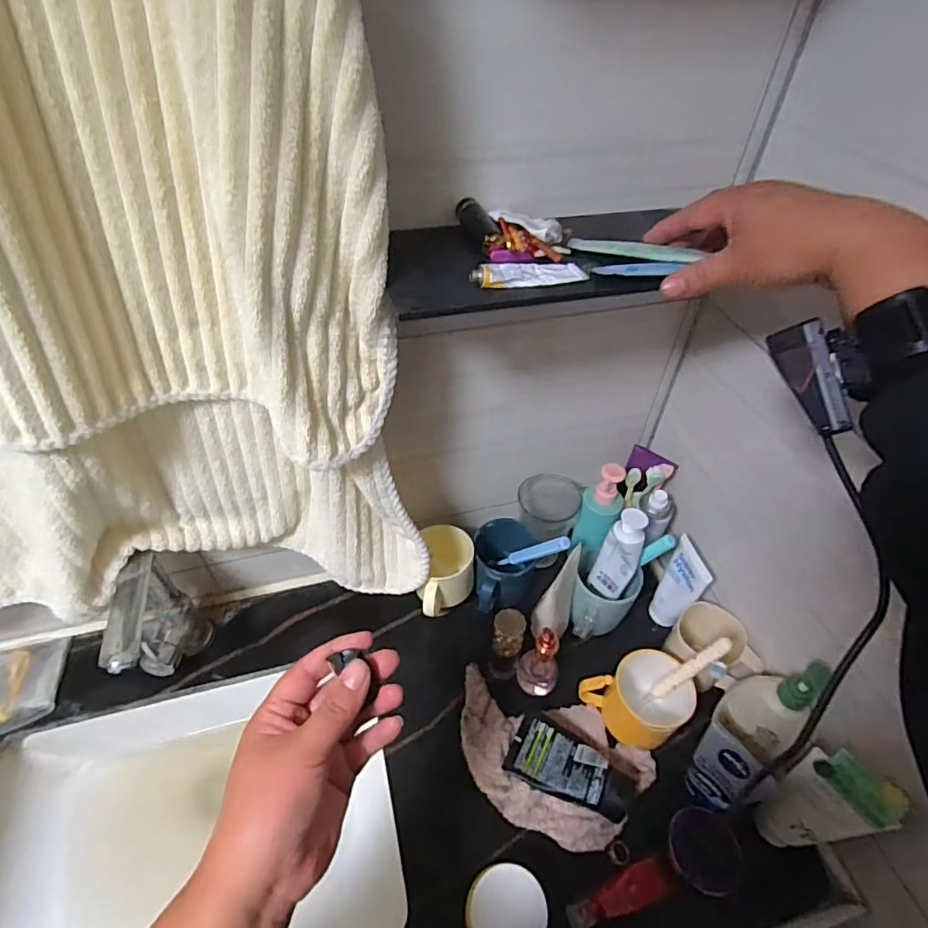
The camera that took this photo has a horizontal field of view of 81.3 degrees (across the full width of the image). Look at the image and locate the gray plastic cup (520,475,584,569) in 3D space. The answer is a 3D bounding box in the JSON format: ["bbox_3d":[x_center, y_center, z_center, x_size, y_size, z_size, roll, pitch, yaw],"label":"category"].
[{"bbox_3d":[0.116,0.073,0.745,0.082,0.090,0.083,-2,47,-4],"label":"gray plastic cup"}]

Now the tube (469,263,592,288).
[{"bbox_3d":[0.047,-0.143,0.399,0.088,0.014,0.023,-11,48,-12],"label":"tube"}]

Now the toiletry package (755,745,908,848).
[{"bbox_3d":[0.335,0.330,0.521,0.046,0.175,0.065,-7,48,-8],"label":"toiletry package"}]

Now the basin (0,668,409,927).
[{"bbox_3d":[-0.303,0.426,0.631,0.439,0.165,0.300,-10,48,-11],"label":"basin"}]

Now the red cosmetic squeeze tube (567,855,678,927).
[{"bbox_3d":[0.165,0.429,0.542,0.126,0.026,0.032,-3,49,-27],"label":"red cosmetic squeeze tube"}]

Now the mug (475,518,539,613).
[{"bbox_3d":[0.055,0.140,0.716,0.078,0.086,0.102,-1,47,-3],"label":"mug"}]

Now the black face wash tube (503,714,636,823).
[{"bbox_3d":[0.112,0.316,0.562,0.126,0.026,0.063,21,50,17],"label":"black face wash tube"}]

